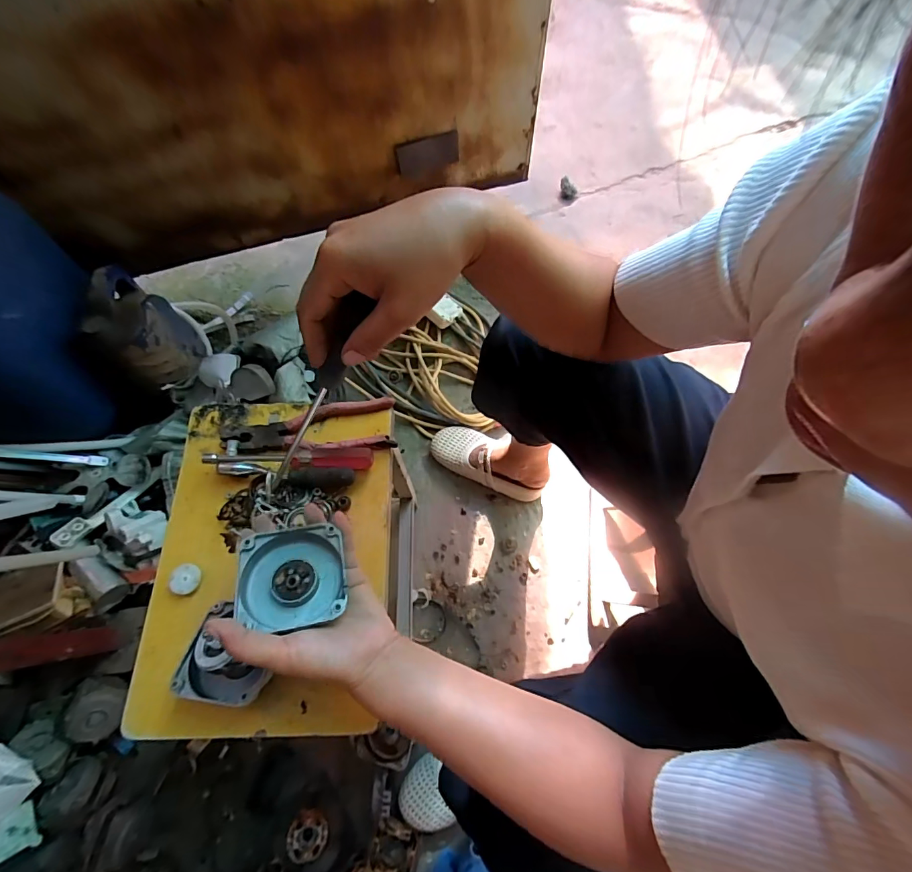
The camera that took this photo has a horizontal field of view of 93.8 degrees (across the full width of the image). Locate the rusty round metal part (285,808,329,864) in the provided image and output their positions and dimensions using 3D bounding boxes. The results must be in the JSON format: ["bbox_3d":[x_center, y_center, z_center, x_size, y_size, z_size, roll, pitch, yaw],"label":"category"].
[{"bbox_3d":[-0.236,0.641,0.687,0.061,0.040,0.056,22,72,10],"label":"rusty round metal part"}]

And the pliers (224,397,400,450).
[{"bbox_3d":[-0.168,-0.008,0.481,0.193,0.019,0.058,-6,70,0],"label":"pliers"}]

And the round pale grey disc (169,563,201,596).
[{"bbox_3d":[-0.269,0.142,0.424,0.027,0.006,0.028,6,68,-18],"label":"round pale grey disc"}]

